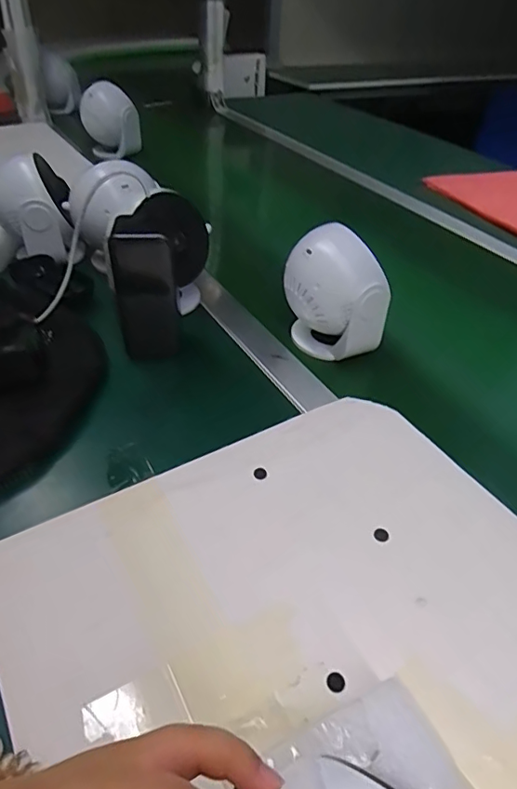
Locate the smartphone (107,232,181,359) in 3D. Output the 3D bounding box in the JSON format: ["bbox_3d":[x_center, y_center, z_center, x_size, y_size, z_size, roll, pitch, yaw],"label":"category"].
[{"bbox_3d":[-0.102,-0.087,0.473,0.053,0.122,0.014,-7,39,-8],"label":"smartphone"}]

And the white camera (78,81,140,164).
[{"bbox_3d":[-0.272,-0.503,0.956,0.107,0.116,0.089,-7,41,-12],"label":"white camera"}]

